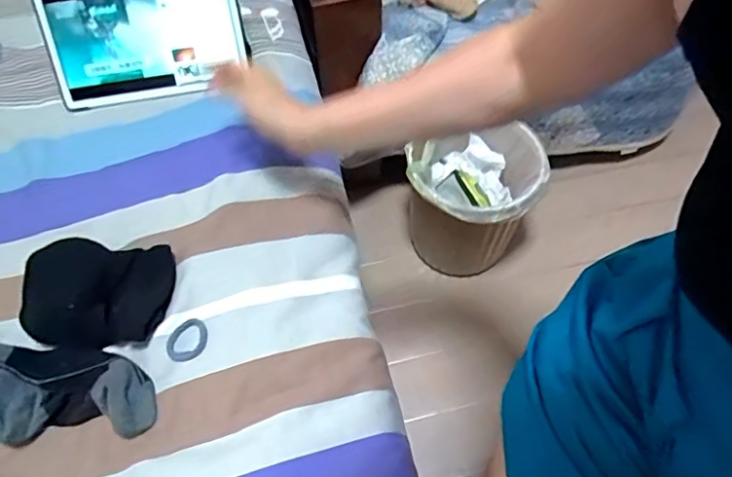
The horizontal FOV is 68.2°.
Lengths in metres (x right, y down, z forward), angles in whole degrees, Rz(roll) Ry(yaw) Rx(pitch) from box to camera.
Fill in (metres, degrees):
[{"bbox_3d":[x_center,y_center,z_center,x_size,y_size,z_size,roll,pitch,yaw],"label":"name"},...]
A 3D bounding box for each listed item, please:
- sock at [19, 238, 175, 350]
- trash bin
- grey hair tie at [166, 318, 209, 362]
[{"bbox_3d":[-0.251,0.048,0.511,0.129,0.033,0.097,0,56,1],"label":"sock"},{"bbox_3d":[0.195,-0.055,1.070,0.230,0.297,0.216,0,57,0],"label":"trash bin"},{"bbox_3d":[-0.164,0.092,0.498,0.036,0.005,0.042,-6,56,-3],"label":"grey hair tie"}]

